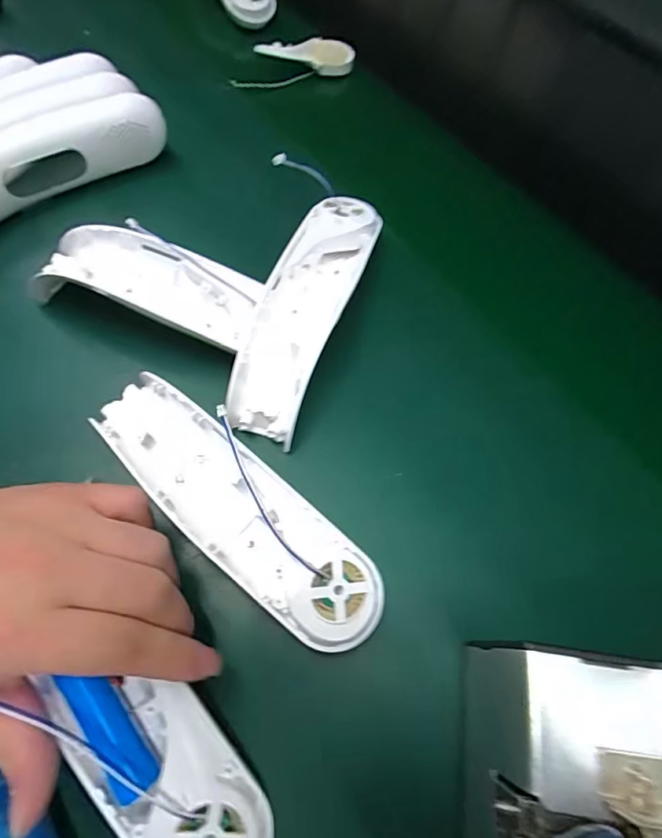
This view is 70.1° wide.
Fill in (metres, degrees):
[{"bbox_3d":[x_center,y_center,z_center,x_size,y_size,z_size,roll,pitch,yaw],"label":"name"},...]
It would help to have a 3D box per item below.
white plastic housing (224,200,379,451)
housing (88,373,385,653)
[{"bbox_3d":[-0.013,-0.077,0.308,0.049,0.037,0.185,17,66,6],"label":"white plastic housing"},{"bbox_3d":[-0.053,0.041,0.250,0.189,0.036,0.052,40,71,15],"label":"housing"}]

